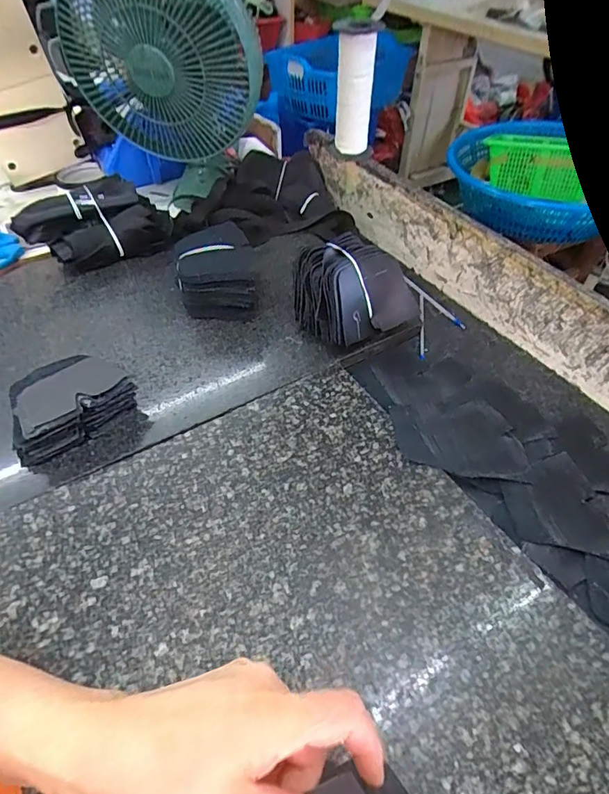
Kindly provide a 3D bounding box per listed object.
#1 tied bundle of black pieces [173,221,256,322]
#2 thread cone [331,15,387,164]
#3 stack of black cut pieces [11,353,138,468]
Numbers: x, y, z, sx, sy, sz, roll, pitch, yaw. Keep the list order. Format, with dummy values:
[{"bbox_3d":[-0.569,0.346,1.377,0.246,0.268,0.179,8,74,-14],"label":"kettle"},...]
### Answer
[{"bbox_3d":[-0.101,-0.138,0.546,0.084,0.074,0.092,-9,48,-11],"label":"tied bundle of black pieces"},{"bbox_3d":[0.065,-0.392,0.622,0.056,0.155,0.050,12,47,8],"label":"thread cone"},{"bbox_3d":[-0.213,0.004,0.427,0.066,0.050,0.102,36,55,28],"label":"stack of black cut pieces"}]

